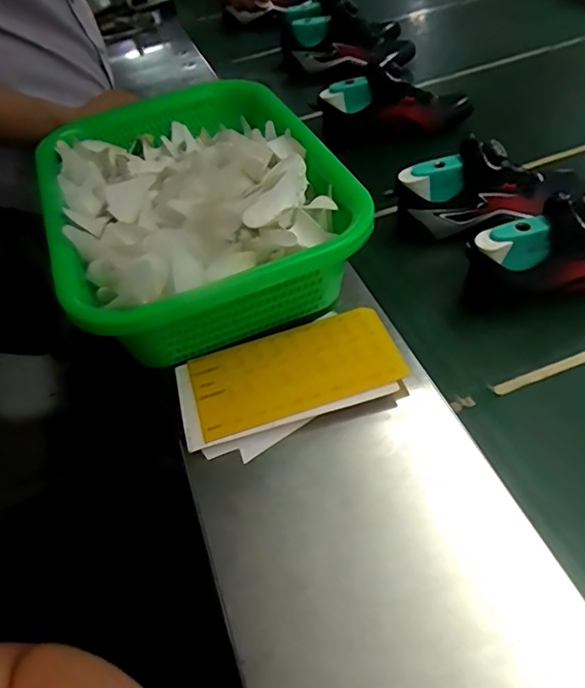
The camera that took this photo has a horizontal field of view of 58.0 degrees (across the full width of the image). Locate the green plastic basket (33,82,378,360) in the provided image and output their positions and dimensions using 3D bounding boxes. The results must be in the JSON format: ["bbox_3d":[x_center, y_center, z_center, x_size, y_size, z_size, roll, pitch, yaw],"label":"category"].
[{"bbox_3d":[-0.120,-0.165,0.595,0.281,0.113,0.412,-16,54,-19],"label":"green plastic basket"}]

